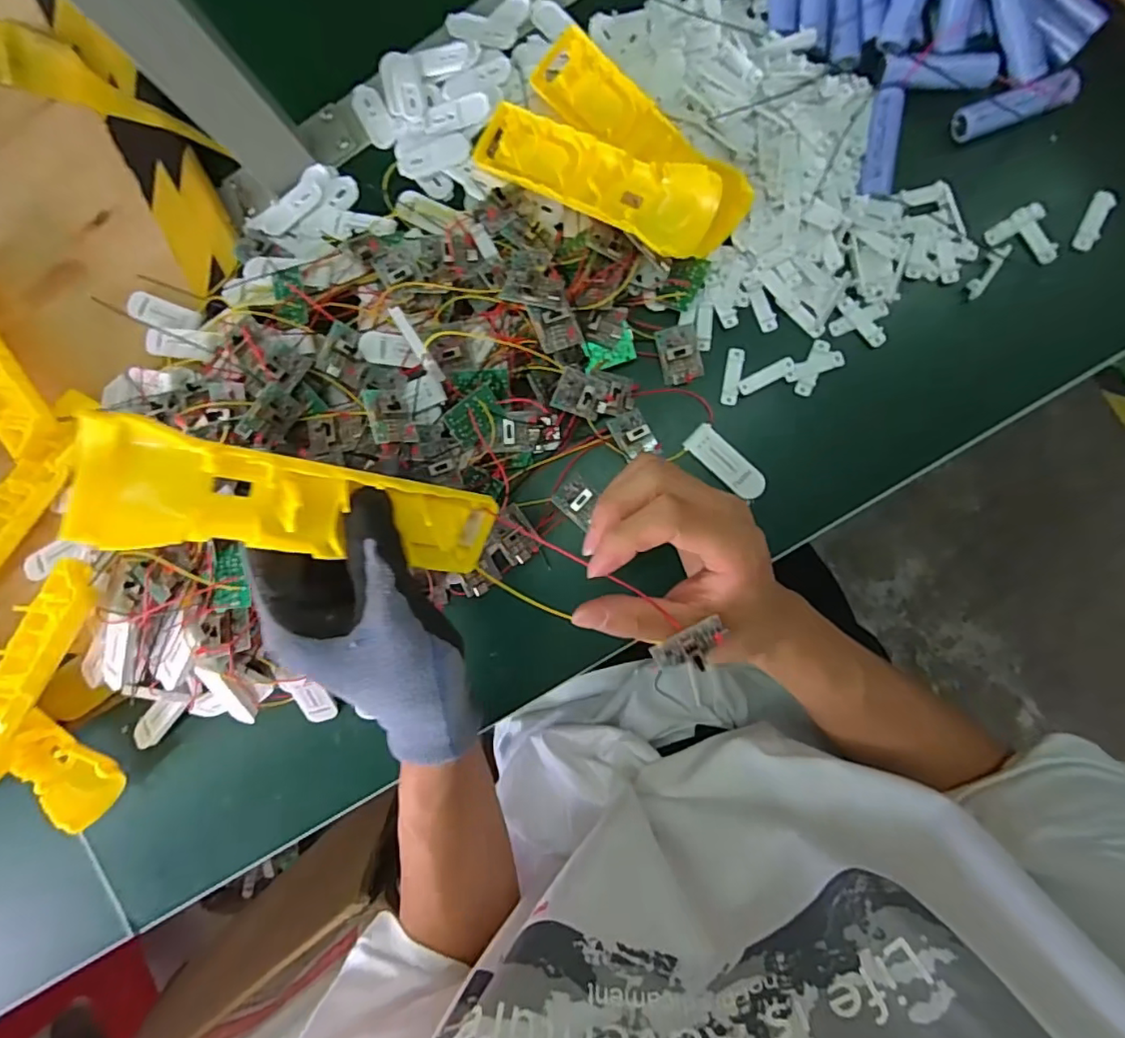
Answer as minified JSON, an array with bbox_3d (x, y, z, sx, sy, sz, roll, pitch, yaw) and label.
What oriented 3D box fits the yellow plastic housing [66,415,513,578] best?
[{"bbox_3d":[-0.106,-0.004,0.249,0.163,0.025,0.044,9,90,-32],"label":"yellow plastic housing"}]

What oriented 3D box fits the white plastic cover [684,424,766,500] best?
[{"bbox_3d":[0.107,-0.037,0.378,0.057,0.004,0.022,44,93,6],"label":"white plastic cover"}]

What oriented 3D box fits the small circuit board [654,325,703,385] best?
[{"bbox_3d":[0.078,-0.110,0.382,0.027,0.011,0.037,-13,87,6],"label":"small circuit board"}]

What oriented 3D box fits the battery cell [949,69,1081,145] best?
[{"bbox_3d":[0.279,-0.254,0.356,0.066,0.019,0.024,-17,87,6],"label":"battery cell"}]

